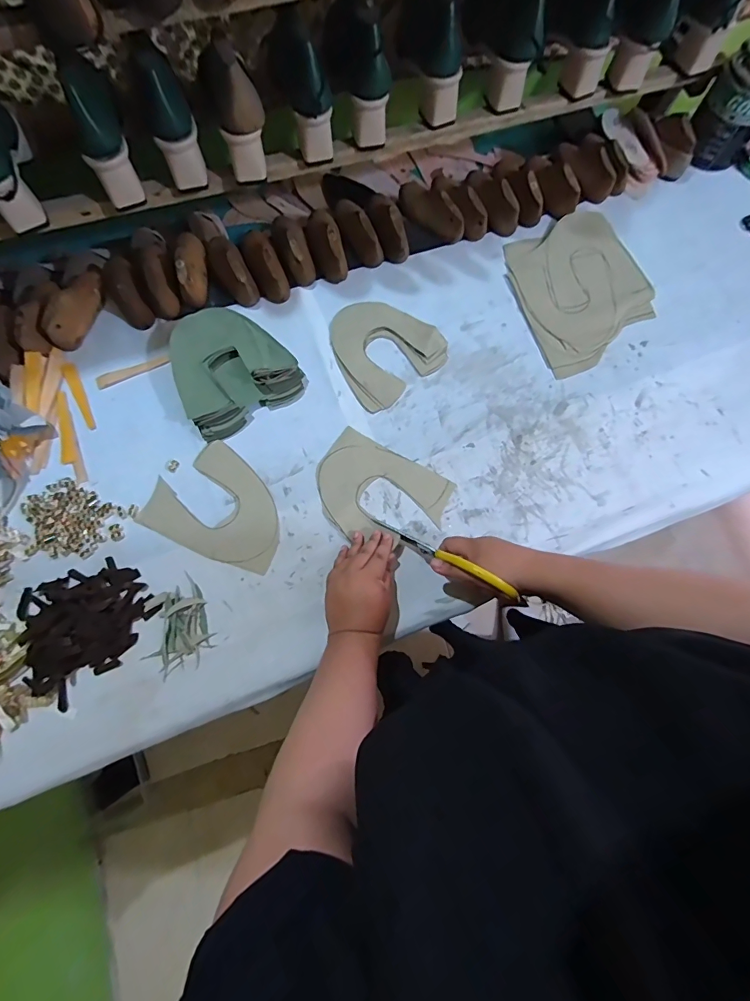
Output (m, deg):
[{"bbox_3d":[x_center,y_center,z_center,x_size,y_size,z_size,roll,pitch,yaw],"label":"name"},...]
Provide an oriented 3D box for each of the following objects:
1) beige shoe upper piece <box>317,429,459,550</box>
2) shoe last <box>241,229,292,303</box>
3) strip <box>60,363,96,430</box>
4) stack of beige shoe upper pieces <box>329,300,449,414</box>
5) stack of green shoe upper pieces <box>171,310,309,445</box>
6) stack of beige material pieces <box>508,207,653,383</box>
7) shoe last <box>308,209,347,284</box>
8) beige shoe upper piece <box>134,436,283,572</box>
[{"bbox_3d":[0.004,-0.009,0.621,0.187,0.006,0.141,29,76,6],"label":"beige shoe upper piece"},{"bbox_3d":[-0.180,-0.386,0.686,0.051,0.055,0.143,-28,77,-9],"label":"shoe last"},{"bbox_3d":[-0.446,-0.157,0.648,0.019,0.008,0.117,-26,77,-8],"label":"strip"},{"bbox_3d":[0.009,-0.245,0.680,0.167,0.008,0.170,-39,79,-11],"label":"stack of beige shoe upper pieces"},{"bbox_3d":[-0.213,-0.201,0.641,0.169,0.048,0.169,-30,77,-9],"label":"stack of green shoe upper pieces"},{"bbox_3d":[0.342,-0.353,0.712,0.225,0.011,0.263,-21,76,-7],"label":"stack of beige material pieces"},{"bbox_3d":[-0.080,-0.423,0.694,0.052,0.055,0.137,-17,76,-6],"label":"shoe last"},{"bbox_3d":[-0.214,0.004,0.609,0.194,0.004,0.148,25,76,5],"label":"beige shoe upper piece"}]

